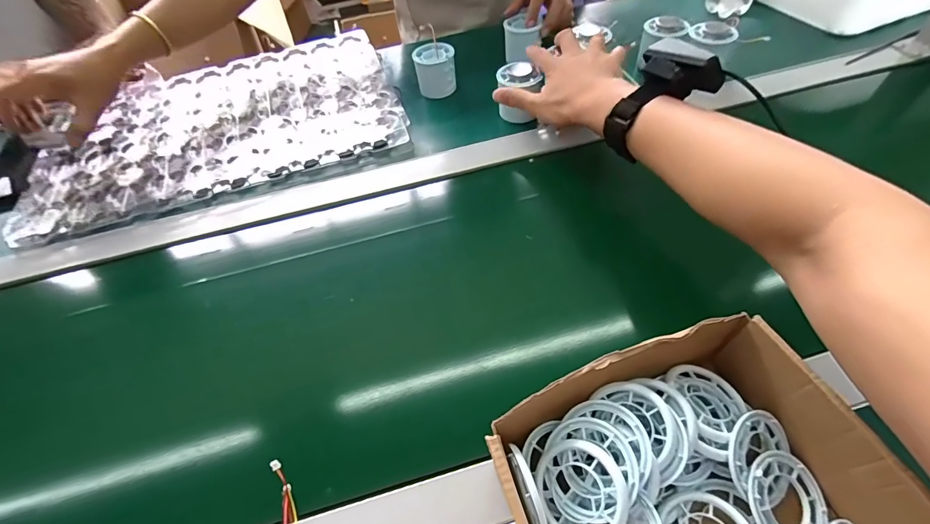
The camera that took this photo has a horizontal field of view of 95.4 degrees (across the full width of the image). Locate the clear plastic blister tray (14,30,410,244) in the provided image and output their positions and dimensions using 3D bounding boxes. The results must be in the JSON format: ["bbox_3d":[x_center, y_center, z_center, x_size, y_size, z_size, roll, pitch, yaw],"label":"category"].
[{"bbox_3d":[-0.324,-0.190,0.571,0.448,0.024,0.286,-18,54,-8],"label":"clear plastic blister tray"}]

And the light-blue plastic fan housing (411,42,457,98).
[{"bbox_3d":[-0.040,-0.263,0.583,0.053,0.053,0.045,-7,53,0],"label":"light-blue plastic fan housing"}]

